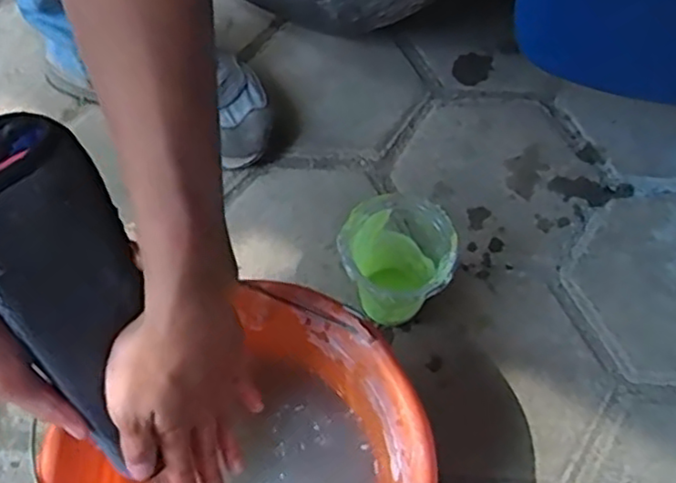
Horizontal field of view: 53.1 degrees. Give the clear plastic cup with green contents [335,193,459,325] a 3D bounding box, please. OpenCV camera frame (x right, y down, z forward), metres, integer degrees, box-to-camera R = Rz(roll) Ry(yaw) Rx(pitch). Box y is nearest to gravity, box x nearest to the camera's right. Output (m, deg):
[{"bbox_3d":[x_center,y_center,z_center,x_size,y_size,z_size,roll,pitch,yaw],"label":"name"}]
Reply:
[{"bbox_3d":[0.048,0.025,0.587,0.090,0.113,0.090,0,63,1],"label":"clear plastic cup with green contents"}]

